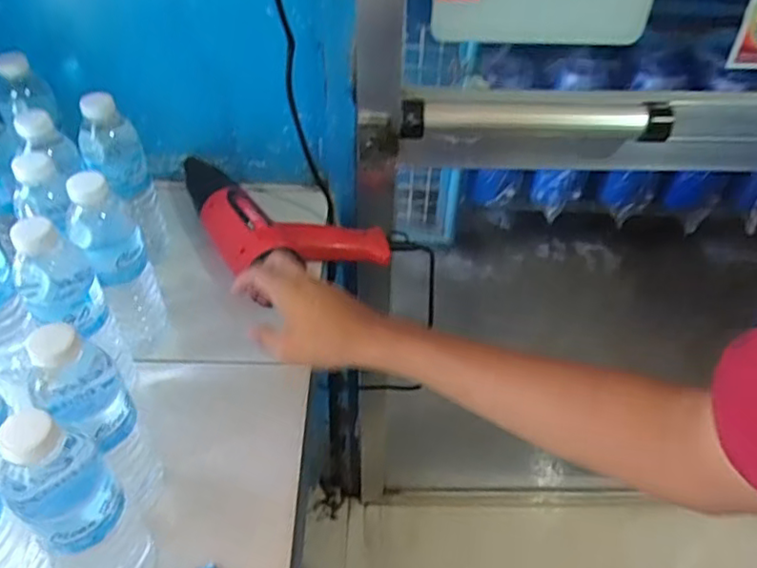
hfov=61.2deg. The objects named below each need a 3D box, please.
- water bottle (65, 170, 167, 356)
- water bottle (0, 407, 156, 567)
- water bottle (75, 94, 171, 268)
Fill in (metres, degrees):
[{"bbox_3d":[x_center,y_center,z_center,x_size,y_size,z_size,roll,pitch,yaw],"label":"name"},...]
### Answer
[{"bbox_3d":[-0.246,-0.009,0.614,0.057,0.214,0.058,-18,48,-19],"label":"water bottle"},{"bbox_3d":[-0.212,0.157,0.447,0.061,0.212,0.061,1,45,-1],"label":"water bottle"},{"bbox_3d":[-0.276,-0.111,0.702,0.064,0.206,0.056,-21,49,-21],"label":"water bottle"}]

